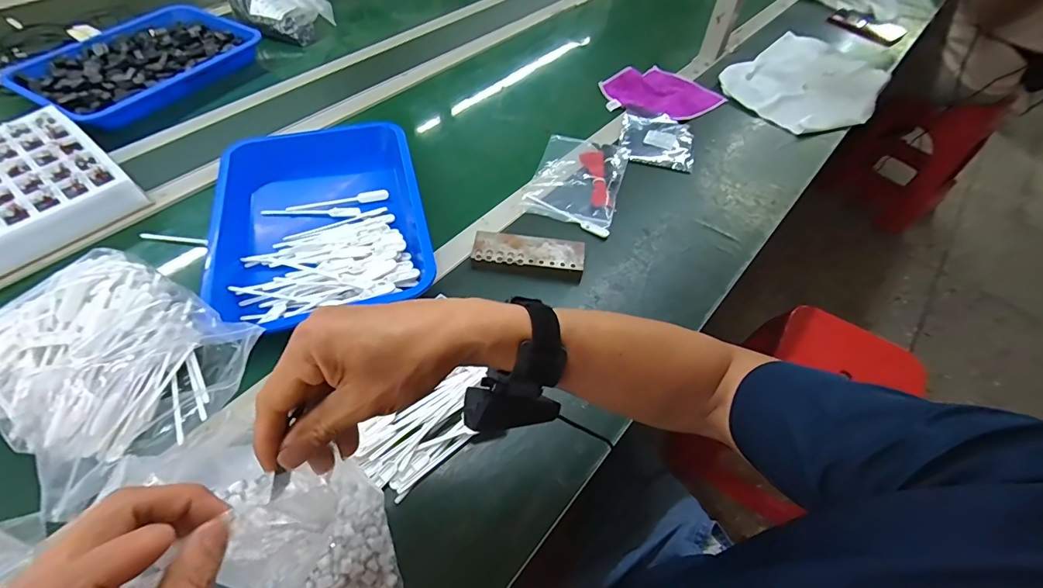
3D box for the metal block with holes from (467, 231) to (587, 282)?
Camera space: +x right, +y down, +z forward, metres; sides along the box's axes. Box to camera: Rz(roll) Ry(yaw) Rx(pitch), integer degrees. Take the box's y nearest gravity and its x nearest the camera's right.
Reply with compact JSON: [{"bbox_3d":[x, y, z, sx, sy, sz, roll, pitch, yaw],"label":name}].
[{"bbox_3d":[0.010,-0.053,0.607,0.150,0.024,0.060,9,54,3],"label":"metal block with holes"}]

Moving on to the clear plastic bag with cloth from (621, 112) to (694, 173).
[{"bbox_3d":[0.238,-0.269,0.774,0.123,0.019,0.126,12,54,5],"label":"clear plastic bag with cloth"}]

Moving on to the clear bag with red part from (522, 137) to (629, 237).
[{"bbox_3d":[0.090,-0.185,0.708,0.138,0.010,0.201,15,55,7],"label":"clear bag with red part"}]

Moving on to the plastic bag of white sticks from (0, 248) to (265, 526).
[{"bbox_3d":[-0.437,0.068,0.462,0.267,0.074,0.211,24,56,13],"label":"plastic bag of white sticks"}]

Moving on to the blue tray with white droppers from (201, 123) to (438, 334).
[{"bbox_3d":[-0.281,-0.106,0.630,0.281,0.059,0.363,-10,56,-11],"label":"blue tray with white droppers"}]

